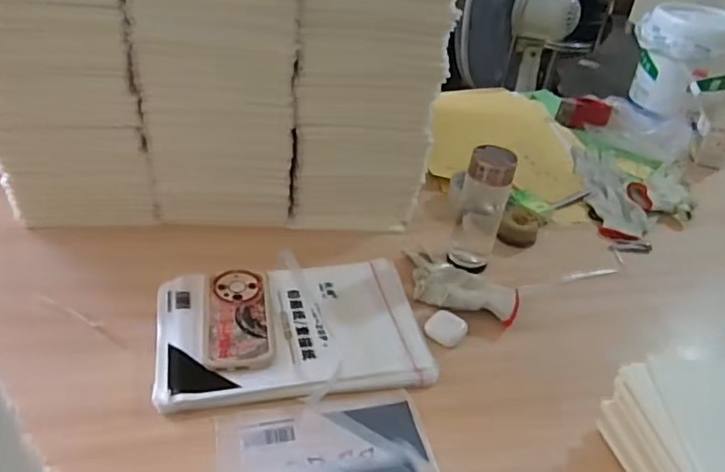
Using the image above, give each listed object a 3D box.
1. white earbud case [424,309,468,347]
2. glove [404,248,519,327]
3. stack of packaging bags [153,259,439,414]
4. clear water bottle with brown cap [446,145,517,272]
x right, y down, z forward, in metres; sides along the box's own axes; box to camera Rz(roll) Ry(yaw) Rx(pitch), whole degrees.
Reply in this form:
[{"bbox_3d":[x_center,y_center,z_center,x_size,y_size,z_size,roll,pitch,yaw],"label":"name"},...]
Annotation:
[{"bbox_3d":[0.113,0.124,0.776,0.048,0.019,0.052,27,39,25],"label":"white earbud case"},{"bbox_3d":[0.136,0.071,0.838,0.184,0.031,0.101,24,38,23],"label":"glove"},{"bbox_3d":[-0.090,0.117,0.745,0.331,0.035,0.223,-3,36,-15],"label":"stack of packaging bags"},{"bbox_3d":[0.176,-0.031,0.861,0.066,0.194,0.069,14,35,10],"label":"clear water bottle with brown cap"}]

